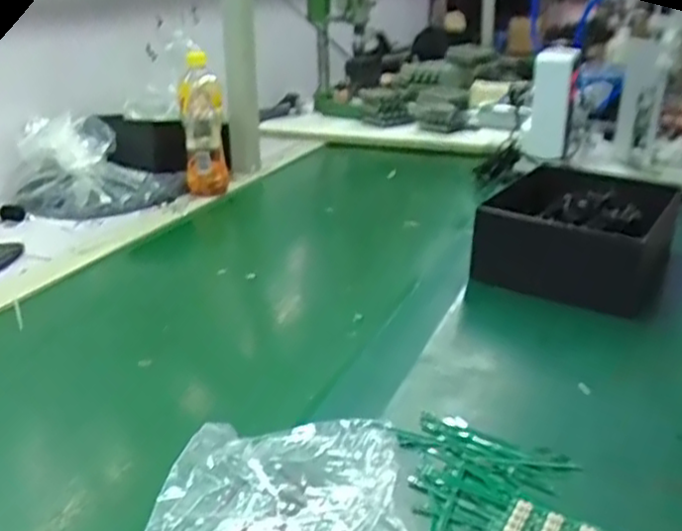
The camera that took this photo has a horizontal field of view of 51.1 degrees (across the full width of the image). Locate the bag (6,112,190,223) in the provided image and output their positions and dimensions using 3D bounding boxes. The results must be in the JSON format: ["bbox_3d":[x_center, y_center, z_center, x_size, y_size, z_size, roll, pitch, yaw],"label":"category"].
[{"bbox_3d":[-0.375,-0.157,1.103,0.246,0.120,0.178,-9,24,-19],"label":"bag"}]

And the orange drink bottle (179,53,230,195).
[{"bbox_3d":[-0.214,-0.213,1.110,0.066,0.205,0.068,-5,23,-10],"label":"orange drink bottle"}]

